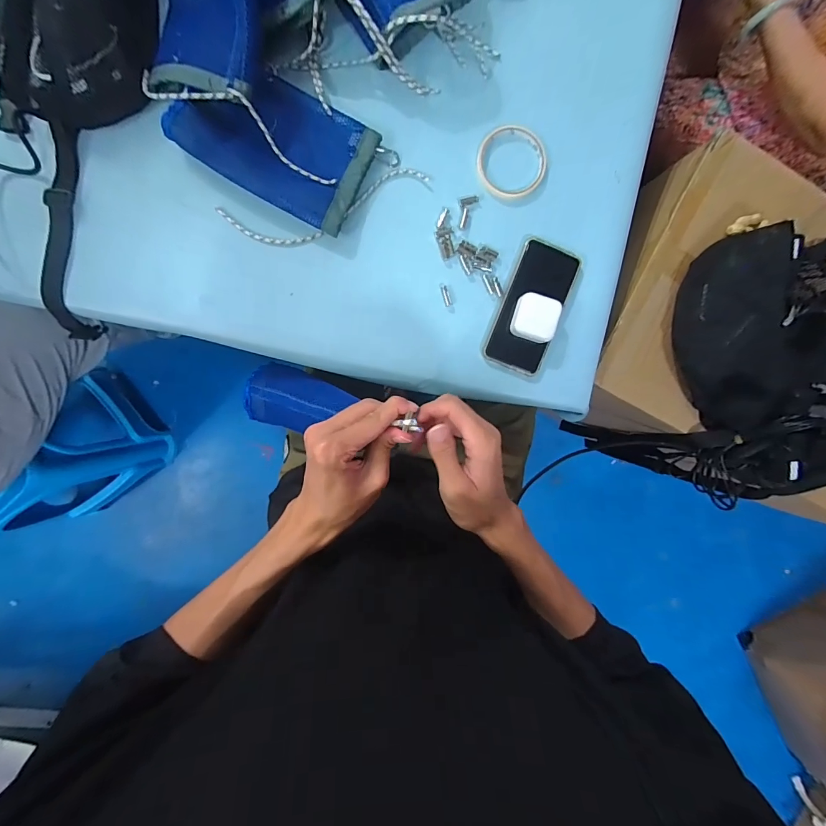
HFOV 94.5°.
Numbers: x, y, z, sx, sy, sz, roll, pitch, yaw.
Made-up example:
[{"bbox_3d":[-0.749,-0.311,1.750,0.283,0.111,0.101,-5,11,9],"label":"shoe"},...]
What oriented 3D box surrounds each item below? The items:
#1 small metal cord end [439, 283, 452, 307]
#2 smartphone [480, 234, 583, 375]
[{"bbox_3d":[0.043,-0.152,0.490,0.010,0.004,0.030,-18,96,-4],"label":"small metal cord end"},{"bbox_3d":[0.155,-0.137,0.496,0.081,0.016,0.167,21,92,-7],"label":"smartphone"}]

